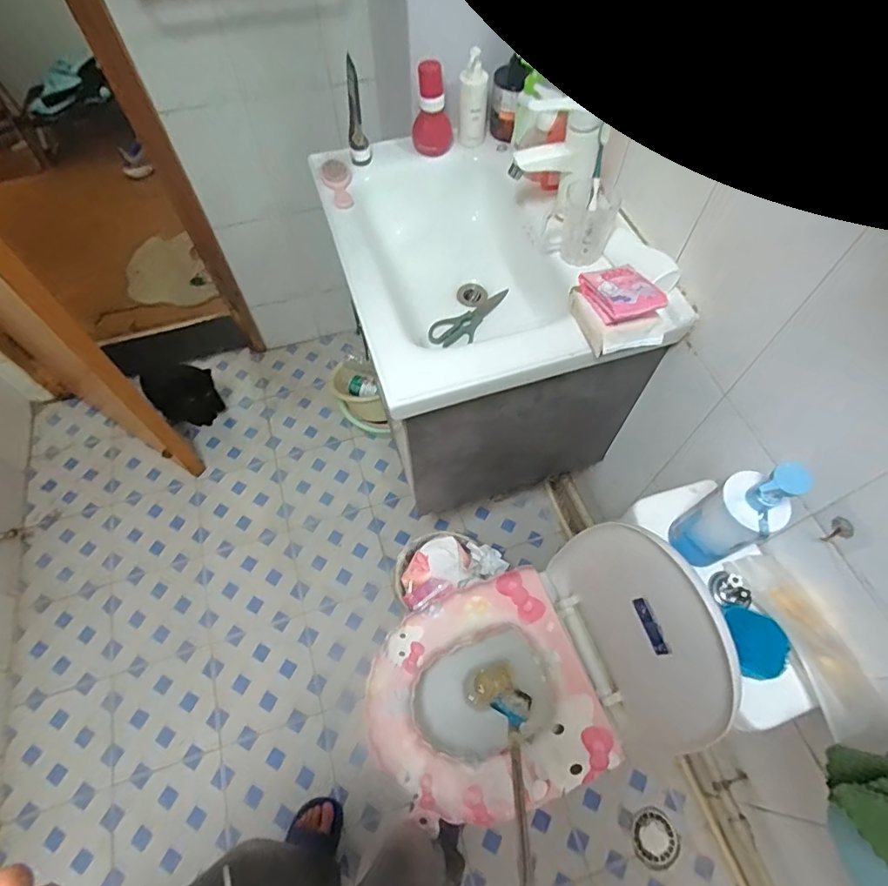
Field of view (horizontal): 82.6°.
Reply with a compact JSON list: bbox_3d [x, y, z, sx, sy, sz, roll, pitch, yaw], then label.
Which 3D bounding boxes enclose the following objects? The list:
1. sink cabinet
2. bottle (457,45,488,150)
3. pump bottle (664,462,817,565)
[{"bbox_3d":[0.068,-0.252,1.063,0.480,0.485,0.568,-16,64,-8],"label":"sink cabinet"},{"bbox_3d":[0.053,-0.638,0.951,0.055,0.152,0.044,-3,61,-2],"label":"bottle"},{"bbox_3d":[0.364,0.090,0.638,0.068,0.220,0.081,-25,64,-13],"label":"pump bottle"}]

